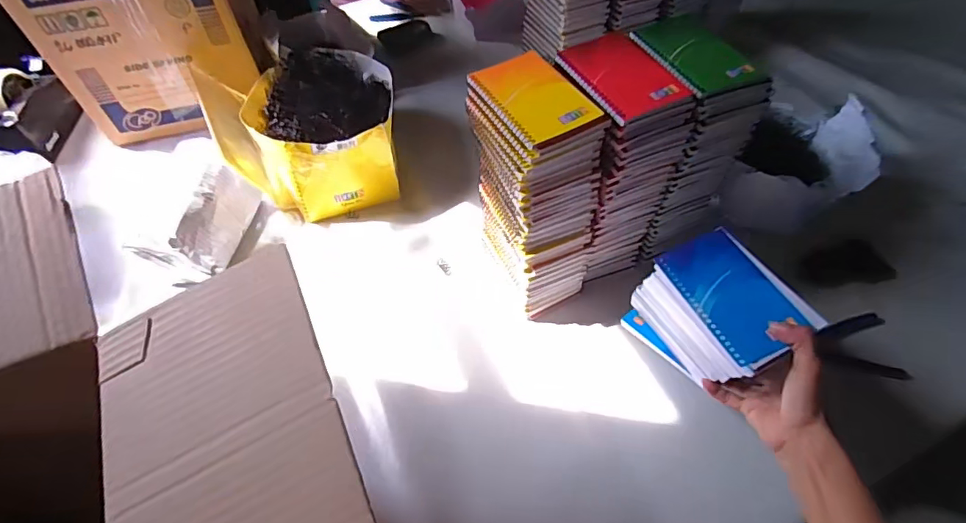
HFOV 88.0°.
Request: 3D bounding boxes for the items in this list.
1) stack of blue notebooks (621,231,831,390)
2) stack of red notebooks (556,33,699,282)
[{"bbox_3d":[0.235,0.061,0.519,0.092,0.130,0.139,-23,57,-13],"label":"stack of blue notebooks"},{"bbox_3d":[0.152,-0.119,0.611,0.101,0.249,0.151,-17,56,-9],"label":"stack of red notebooks"}]

